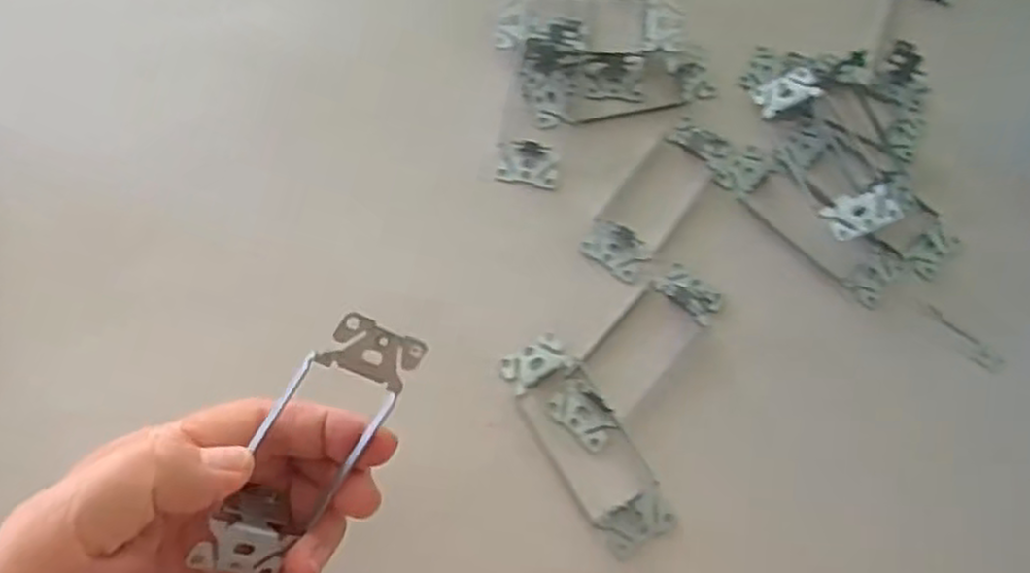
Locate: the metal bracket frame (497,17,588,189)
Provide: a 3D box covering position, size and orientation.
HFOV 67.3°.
[{"bbox_3d":[0.014,-0.101,0.427,0.036,0.017,0.096,12,77,5],"label":"metal bracket frame"}]

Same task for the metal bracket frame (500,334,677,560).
[{"bbox_3d":[0.033,0.072,0.361,0.037,0.005,0.104,-27,73,-14],"label":"metal bracket frame"}]

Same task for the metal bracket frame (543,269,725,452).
[{"bbox_3d":[0.059,0.031,0.376,0.038,0.007,0.103,41,71,11],"label":"metal bracket frame"}]

